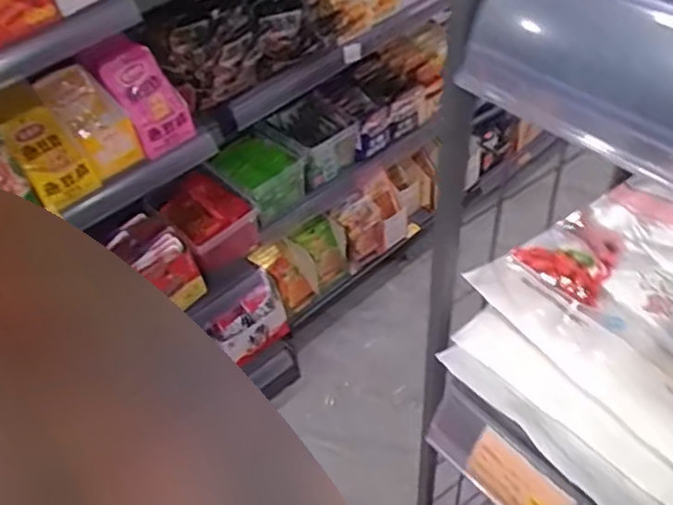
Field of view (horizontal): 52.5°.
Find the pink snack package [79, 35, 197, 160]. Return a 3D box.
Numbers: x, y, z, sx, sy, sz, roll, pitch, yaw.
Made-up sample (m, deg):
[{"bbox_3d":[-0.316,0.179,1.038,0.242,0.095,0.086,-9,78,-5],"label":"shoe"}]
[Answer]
[{"bbox_3d":[-0.312,-0.254,1.097,0.091,0.191,0.084,-46,21,-30],"label":"pink snack package"}]

